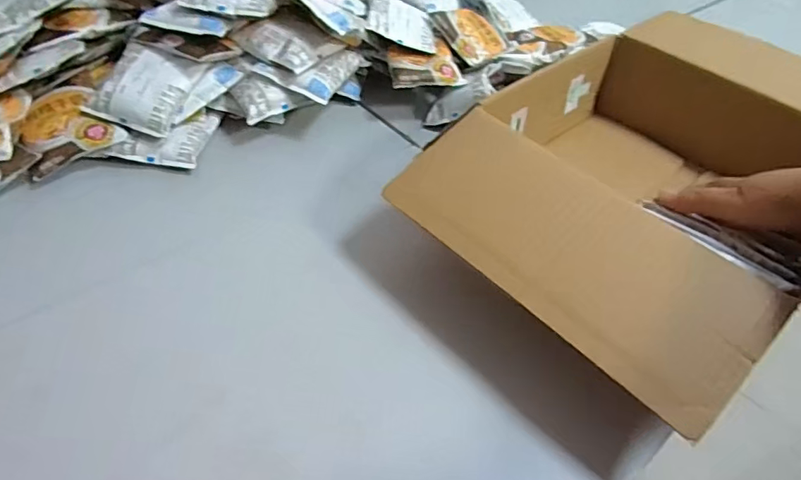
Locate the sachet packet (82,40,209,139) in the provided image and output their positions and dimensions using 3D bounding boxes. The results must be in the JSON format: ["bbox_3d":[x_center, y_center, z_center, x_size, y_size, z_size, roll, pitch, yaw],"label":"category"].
[{"bbox_3d":[-0.280,-0.170,0.562,0.086,0.020,0.100,21,75,-5],"label":"sachet packet"}]

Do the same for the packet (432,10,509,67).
[{"bbox_3d":[0.099,-0.282,0.698,0.093,0.007,0.089,-26,83,-30],"label":"packet"}]

